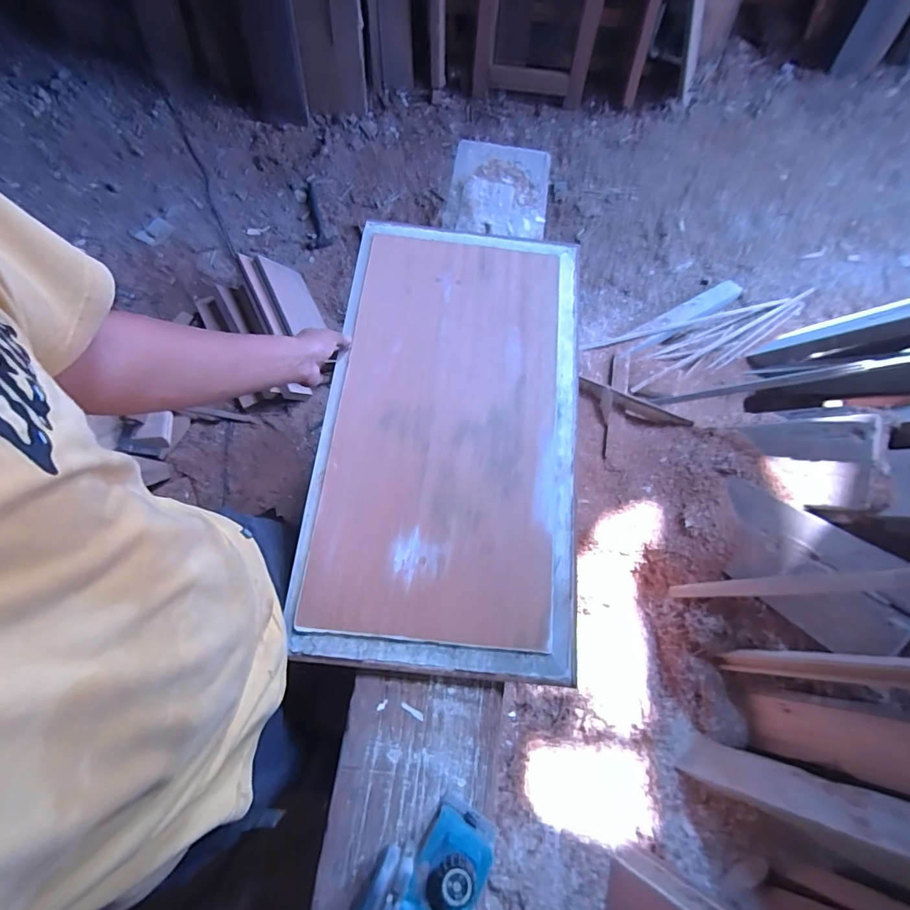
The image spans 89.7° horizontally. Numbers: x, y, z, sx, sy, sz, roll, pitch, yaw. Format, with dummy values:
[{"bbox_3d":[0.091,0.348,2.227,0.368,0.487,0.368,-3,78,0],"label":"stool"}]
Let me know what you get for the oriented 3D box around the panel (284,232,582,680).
[{"bbox_3d":[-0.003,-0.058,0.725,0.397,0.028,0.729,6,71,-1],"label":"panel"}]

